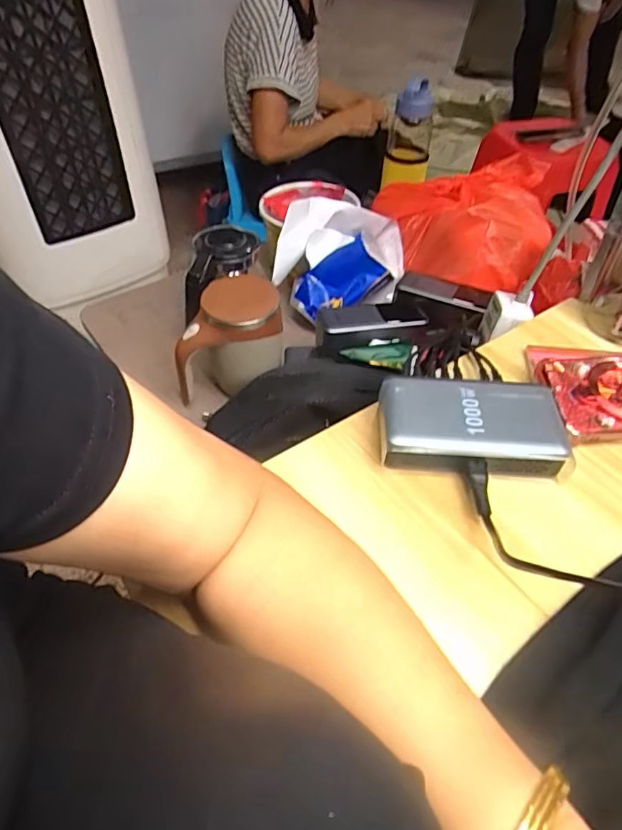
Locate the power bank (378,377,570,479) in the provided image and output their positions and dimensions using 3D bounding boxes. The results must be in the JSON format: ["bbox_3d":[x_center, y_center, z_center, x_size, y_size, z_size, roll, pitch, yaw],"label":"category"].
[{"bbox_3d":[0.116,0.010,0.397,0.129,0.030,0.077,4,49,2],"label":"power bank"}]

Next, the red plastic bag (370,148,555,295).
[{"bbox_3d":[0.208,-0.263,0.717,0.217,0.096,0.201,-1,49,-3],"label":"red plastic bag"}]

